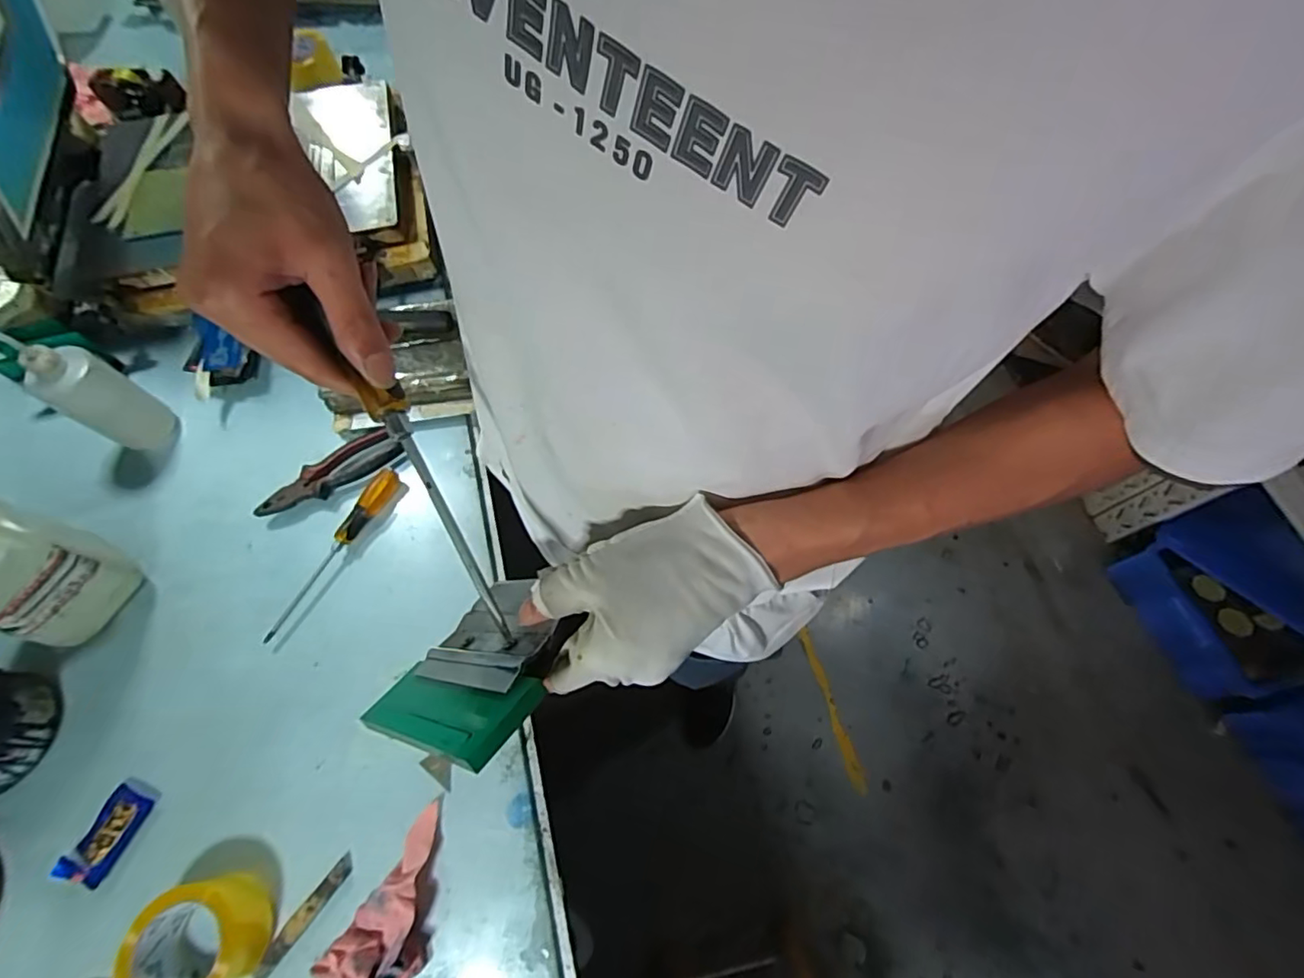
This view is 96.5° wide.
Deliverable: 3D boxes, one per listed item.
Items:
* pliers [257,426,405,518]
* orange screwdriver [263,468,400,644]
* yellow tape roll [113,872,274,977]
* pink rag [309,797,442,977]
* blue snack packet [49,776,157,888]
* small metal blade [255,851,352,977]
[{"bbox_3d":[-0.420,-0.015,0.761,0.187,0.020,0.058,-33,70,-12],"label":"pliers"},{"bbox_3d":[-0.397,0.077,0.722,0.028,0.025,0.240,28,70,13],"label":"orange screwdriver"},{"bbox_3d":[-0.427,0.426,0.548,0.097,0.068,0.096,-1,67,1],"label":"yellow tape roll"},{"bbox_3d":[-0.251,0.417,0.560,0.083,0.054,0.183,29,71,13],"label":"pink rag"},{"bbox_3d":[-0.572,0.359,0.610,0.048,0.015,0.097,20,69,10],"label":"blue snack packet"},{"bbox_3d":[-0.349,0.430,0.583,0.020,0.004,0.125,35,71,6],"label":"small metal blade"}]

